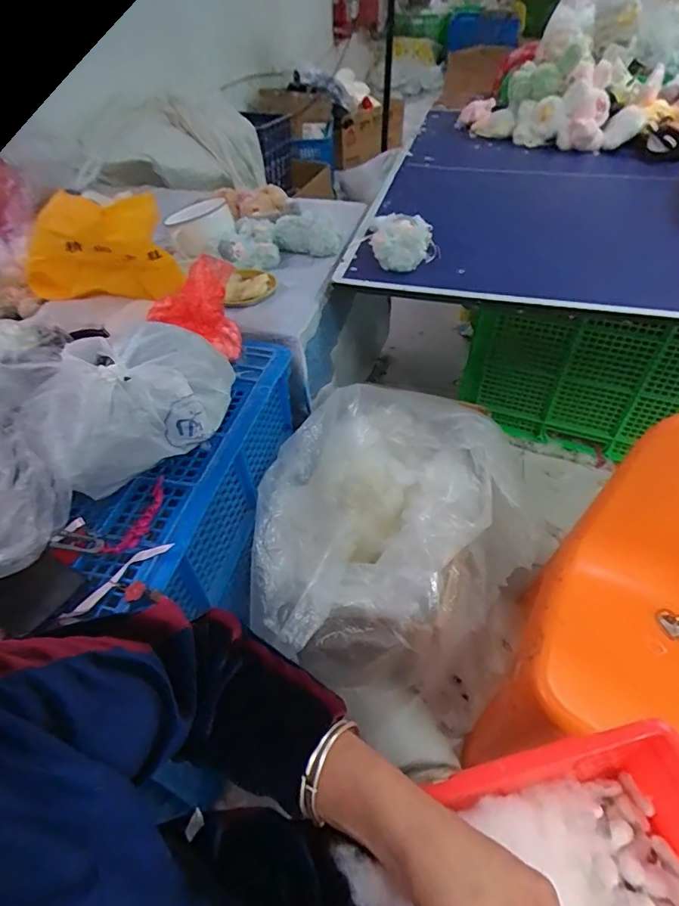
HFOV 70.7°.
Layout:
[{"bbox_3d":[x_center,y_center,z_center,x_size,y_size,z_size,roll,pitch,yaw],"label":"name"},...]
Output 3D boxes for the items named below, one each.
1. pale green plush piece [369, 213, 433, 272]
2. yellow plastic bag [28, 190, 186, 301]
[{"bbox_3d":[0.122,-0.418,0.939,0.128,0.057,0.170,4,46,6],"label":"pale green plush piece"},{"bbox_3d":[-0.379,-0.332,0.775,0.252,0.189,0.159,14,48,16],"label":"yellow plastic bag"}]

